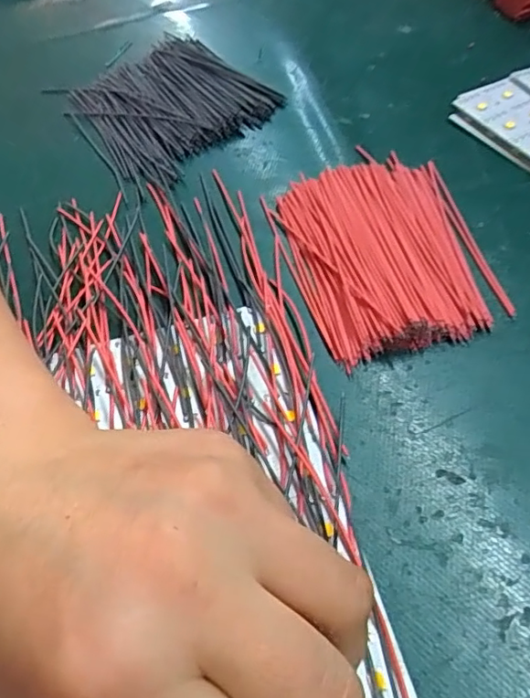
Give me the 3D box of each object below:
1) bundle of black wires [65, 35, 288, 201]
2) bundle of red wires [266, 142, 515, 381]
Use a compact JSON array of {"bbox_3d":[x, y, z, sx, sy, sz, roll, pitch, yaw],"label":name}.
[{"bbox_3d":[-0.069,-0.168,0.379,0.120,0.009,0.140,-37,57,-19],"label":"bundle of black wires"},{"bbox_3d":[0.057,-0.053,0.273,0.091,0.012,0.125,-16,53,-4],"label":"bundle of red wires"}]

